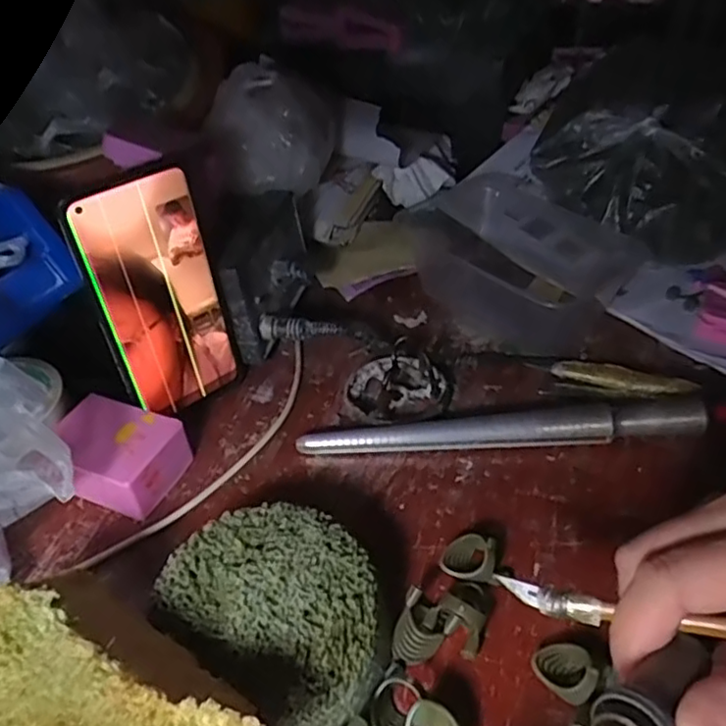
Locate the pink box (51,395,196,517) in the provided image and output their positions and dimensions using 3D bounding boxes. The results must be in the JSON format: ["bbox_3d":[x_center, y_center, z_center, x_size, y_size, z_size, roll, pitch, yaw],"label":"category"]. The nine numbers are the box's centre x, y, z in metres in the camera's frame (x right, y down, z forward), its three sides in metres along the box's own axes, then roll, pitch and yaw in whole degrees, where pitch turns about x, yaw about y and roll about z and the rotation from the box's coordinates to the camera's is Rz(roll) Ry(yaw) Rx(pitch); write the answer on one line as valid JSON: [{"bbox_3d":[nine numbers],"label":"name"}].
[{"bbox_3d":[-0.145,0.055,0.374,0.071,0.033,0.054,15,44,19],"label":"pink box"}]

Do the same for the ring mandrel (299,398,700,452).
[{"bbox_3d":[0.086,0.039,0.388,0.244,0.021,0.028,-3,41,0],"label":"ring mandrel"}]

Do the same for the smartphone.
[{"bbox_3d":[-0.119,-0.037,0.377,0.074,0.152,0.006,-33,45,-29],"label":"smartphone"}]

